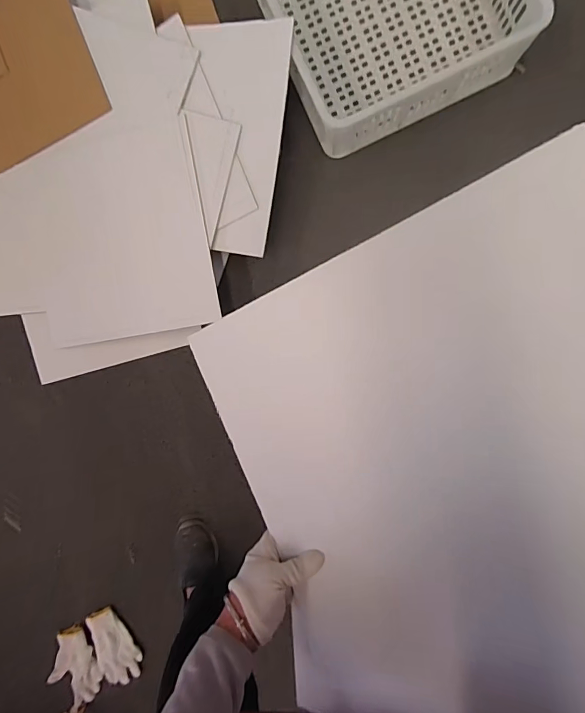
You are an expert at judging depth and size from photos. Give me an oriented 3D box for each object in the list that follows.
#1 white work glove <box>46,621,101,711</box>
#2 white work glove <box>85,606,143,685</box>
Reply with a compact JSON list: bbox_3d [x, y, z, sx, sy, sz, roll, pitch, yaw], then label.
[{"bbox_3d":[-0.511,0.728,0.975,0.106,0.033,0.172,-22,94,5],"label":"white work glove"},{"bbox_3d":[-0.410,0.673,0.966,0.106,0.021,0.179,-14,95,5],"label":"white work glove"}]

